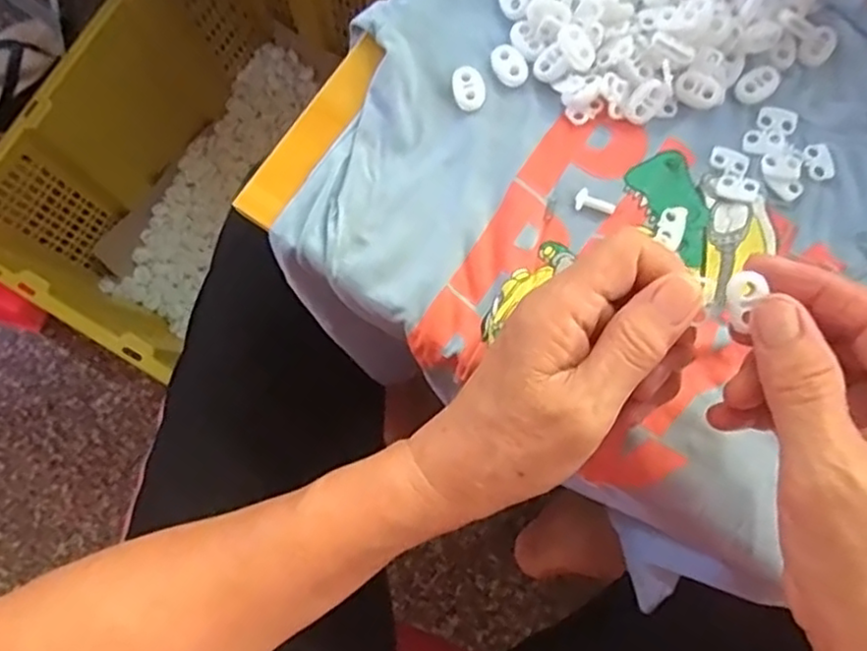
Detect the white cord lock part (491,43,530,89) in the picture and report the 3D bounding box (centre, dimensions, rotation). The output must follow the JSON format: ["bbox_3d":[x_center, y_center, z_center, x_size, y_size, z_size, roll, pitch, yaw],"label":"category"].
[{"bbox_3d":[0.039,-0.132,0.344,0.016,0.004,0.023,-35,80,-6],"label":"white cord lock part"}]

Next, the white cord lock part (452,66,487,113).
[{"bbox_3d":[0.018,-0.120,0.342,0.016,0.005,0.023,-11,79,-1],"label":"white cord lock part"}]

